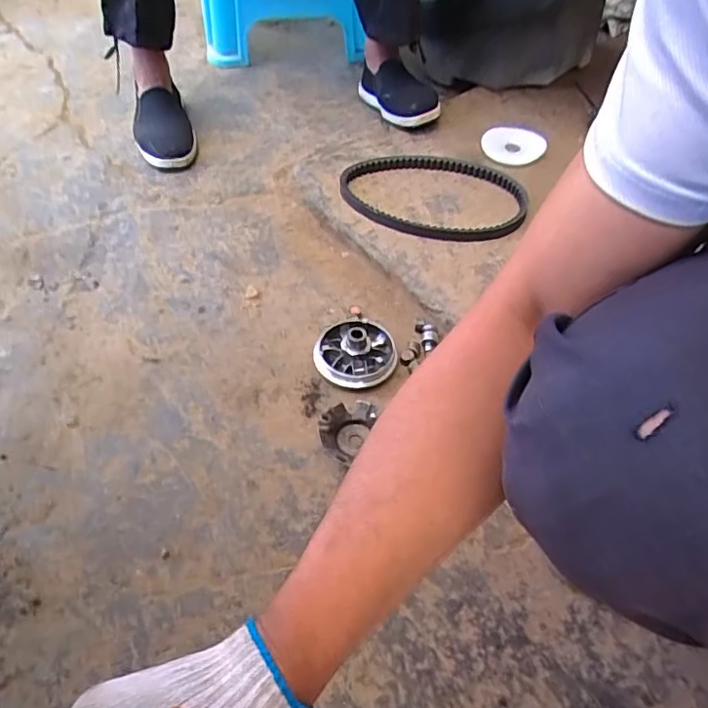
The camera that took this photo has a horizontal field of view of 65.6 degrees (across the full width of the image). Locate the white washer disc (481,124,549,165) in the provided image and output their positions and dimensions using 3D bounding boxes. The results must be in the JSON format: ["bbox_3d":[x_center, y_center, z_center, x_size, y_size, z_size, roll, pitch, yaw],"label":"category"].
[{"bbox_3d":[0.272,-0.361,0.940,0.106,0.015,0.101,0,51,0],"label":"white washer disc"}]

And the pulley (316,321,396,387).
[{"bbox_3d":[0.002,-0.007,0.691,0.103,0.047,0.100,10,51,8],"label":"pulley"}]

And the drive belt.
[{"bbox_3d":[0.122,-0.252,0.867,0.289,0.019,0.202,10,52,6],"label":"drive belt"}]

